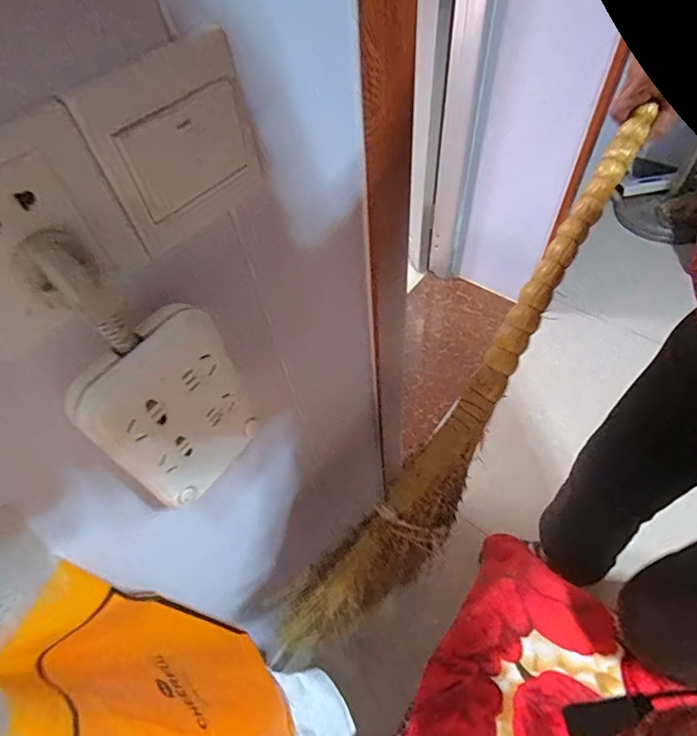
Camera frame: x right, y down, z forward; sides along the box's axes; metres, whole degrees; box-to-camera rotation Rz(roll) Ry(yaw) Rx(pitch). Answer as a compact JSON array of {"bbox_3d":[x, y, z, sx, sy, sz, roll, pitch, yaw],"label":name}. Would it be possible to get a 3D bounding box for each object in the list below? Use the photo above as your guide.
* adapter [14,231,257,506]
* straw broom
[{"bbox_3d":[-0.114,0.008,0.264,0.040,0.178,0.084,28,62,23],"label":"adapter"},{"bbox_3d":[0.173,0.039,0.610,0.075,0.215,0.694,32,88,25],"label":"straw broom"}]

